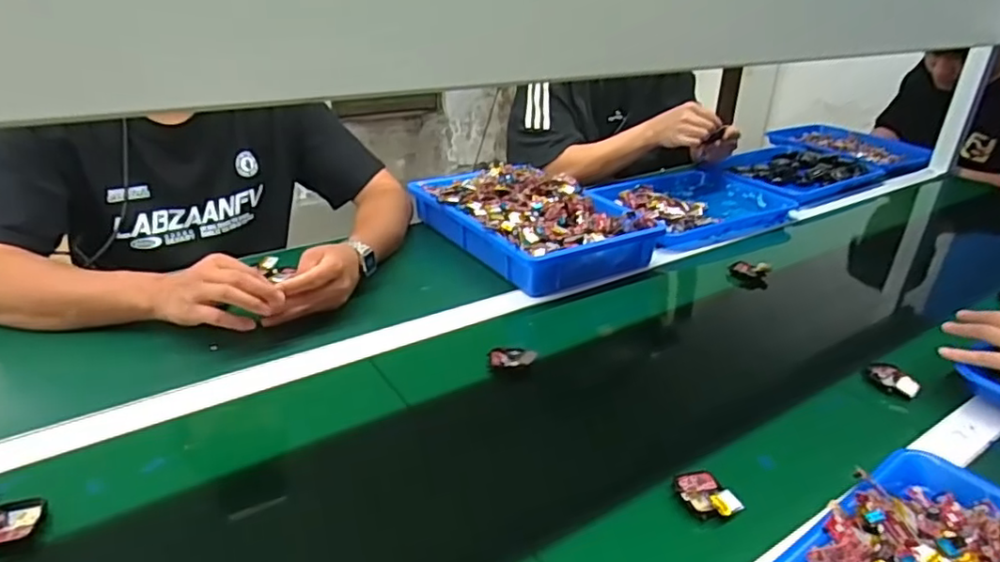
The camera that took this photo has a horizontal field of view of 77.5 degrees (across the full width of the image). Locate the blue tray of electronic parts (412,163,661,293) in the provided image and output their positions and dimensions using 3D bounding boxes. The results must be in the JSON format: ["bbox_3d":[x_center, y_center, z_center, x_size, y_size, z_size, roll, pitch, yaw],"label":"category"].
[{"bbox_3d":[0.043,-0.102,0.986,0.245,0.088,0.349,-14,30,-32],"label":"blue tray of electronic parts"}]

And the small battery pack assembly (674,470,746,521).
[{"bbox_3d":[0.171,0.177,0.517,0.037,0.012,0.050,-7,27,-22],"label":"small battery pack assembly"}]

